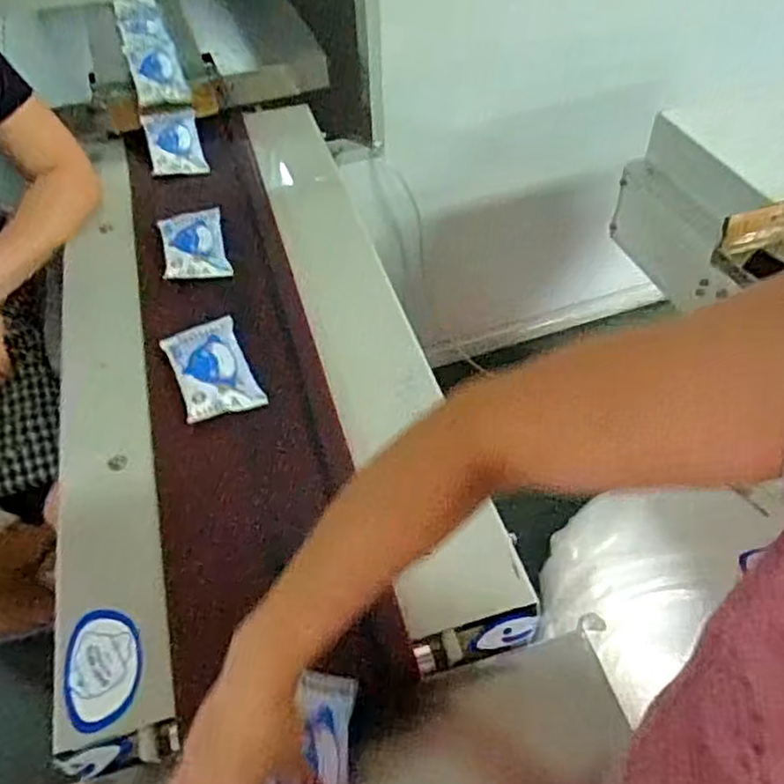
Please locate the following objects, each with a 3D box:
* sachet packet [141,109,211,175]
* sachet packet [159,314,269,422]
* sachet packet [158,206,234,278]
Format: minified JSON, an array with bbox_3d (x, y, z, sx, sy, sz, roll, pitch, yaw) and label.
[{"bbox_3d":[-0.329,-0.378,1.030,0.077,0.011,0.120,-16,73,-4],"label":"sachet packet"},{"bbox_3d":[-0.203,-0.028,0.770,0.082,0.013,0.135,-20,53,-16],"label":"sachet packet"},{"bbox_3d":[-0.264,-0.198,0.907,0.081,0.015,0.123,-11,51,-9],"label":"sachet packet"}]

